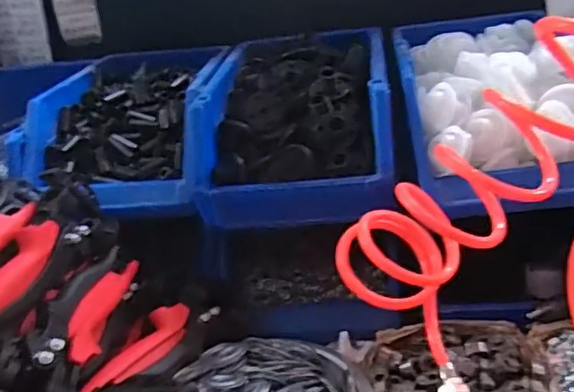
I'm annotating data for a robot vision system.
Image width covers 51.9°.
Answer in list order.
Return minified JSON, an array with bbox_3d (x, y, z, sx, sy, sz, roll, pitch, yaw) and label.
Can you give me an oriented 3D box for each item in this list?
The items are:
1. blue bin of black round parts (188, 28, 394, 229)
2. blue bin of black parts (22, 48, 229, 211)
[{"bbox_3d":[0.016,-0.085,0.667,0.202,0.120,0.279,-2,24,12],"label":"blue bin of black round parts"},{"bbox_3d":[-0.192,-0.090,0.728,0.196,0.119,0.325,-4,24,8],"label":"blue bin of black parts"}]

